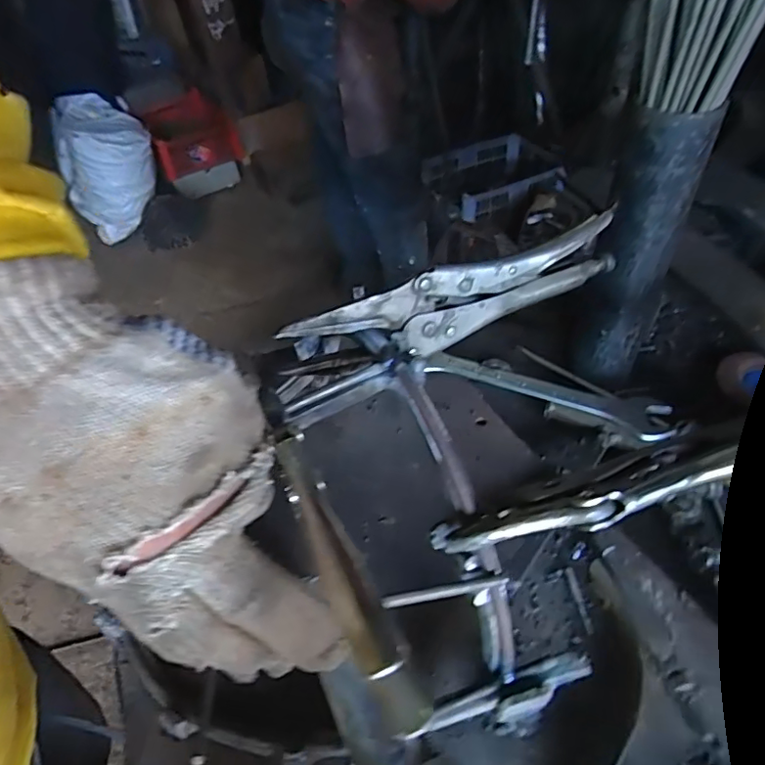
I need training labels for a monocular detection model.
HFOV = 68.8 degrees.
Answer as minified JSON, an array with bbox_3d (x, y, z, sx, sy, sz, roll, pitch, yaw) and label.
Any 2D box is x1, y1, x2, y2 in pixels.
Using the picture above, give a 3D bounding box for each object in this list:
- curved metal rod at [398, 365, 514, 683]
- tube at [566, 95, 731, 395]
[{"bbox_3d":[0.036,0.064,0.253,0.014,0.034,0.149,-18,88,-10],"label":"curved metal rod"},{"bbox_3d":[0.166,-0.076,0.381,0.050,0.199,0.043,17,52,21],"label":"tube"}]

